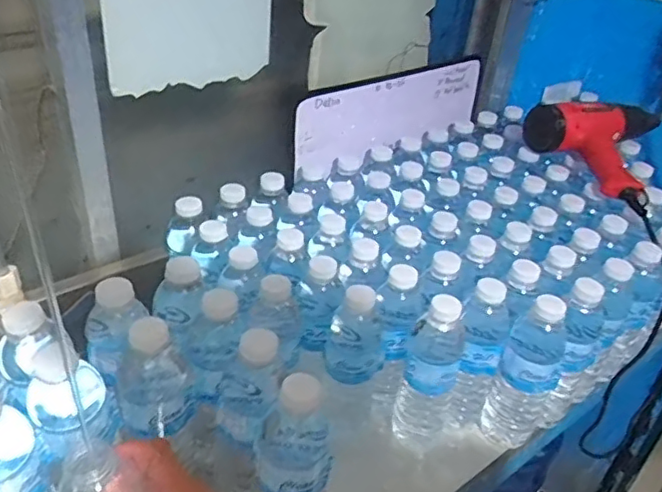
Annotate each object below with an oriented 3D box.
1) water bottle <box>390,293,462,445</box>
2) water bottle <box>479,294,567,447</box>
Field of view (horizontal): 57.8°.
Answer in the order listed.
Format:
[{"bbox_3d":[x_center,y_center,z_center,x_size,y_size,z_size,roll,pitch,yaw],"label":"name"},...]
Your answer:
[{"bbox_3d":[0.113,0.133,0.672,0.060,0.200,0.068,14,35,12],"label":"water bottle"},{"bbox_3d":[0.229,0.139,0.689,0.070,0.201,0.074,20,37,20],"label":"water bottle"}]

